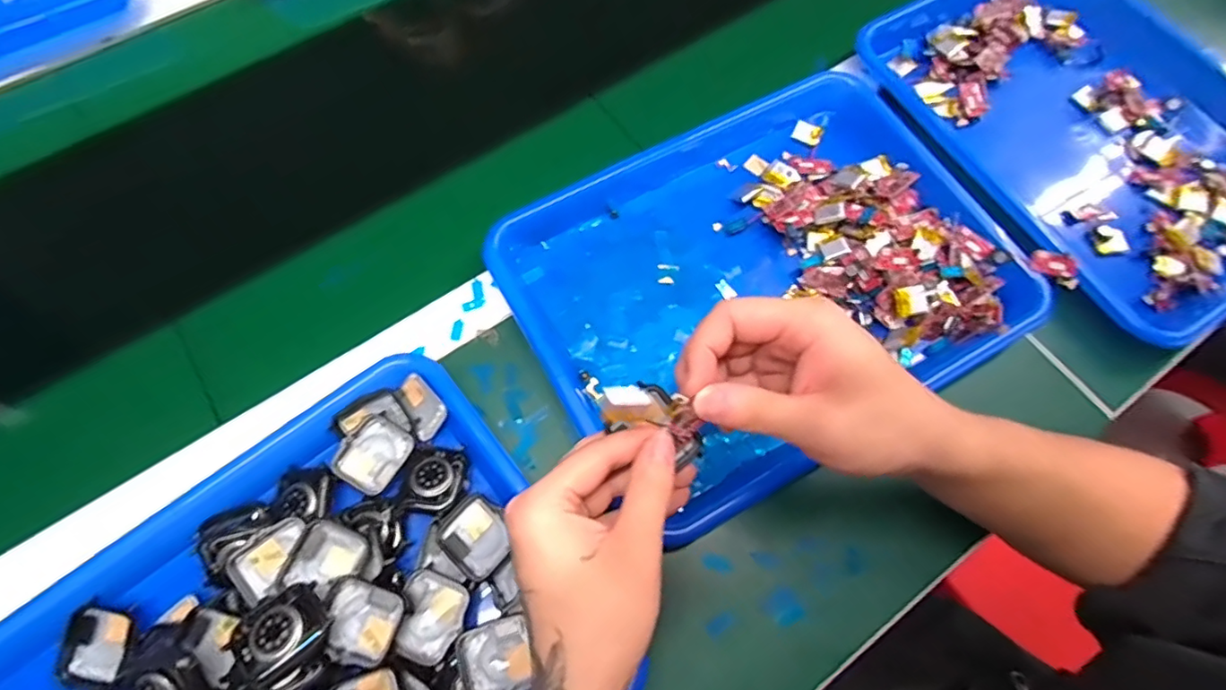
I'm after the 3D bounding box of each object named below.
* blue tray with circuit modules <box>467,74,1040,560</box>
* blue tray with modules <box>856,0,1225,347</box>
[{"bbox_3d":[0.102,-0.056,0.408,0.334,0.039,0.270,-29,72,-10],"label":"blue tray with circuit modules"},{"bbox_3d":[0.388,-0.187,0.471,0.259,0.039,0.360,-29,72,-10],"label":"blue tray with modules"}]

